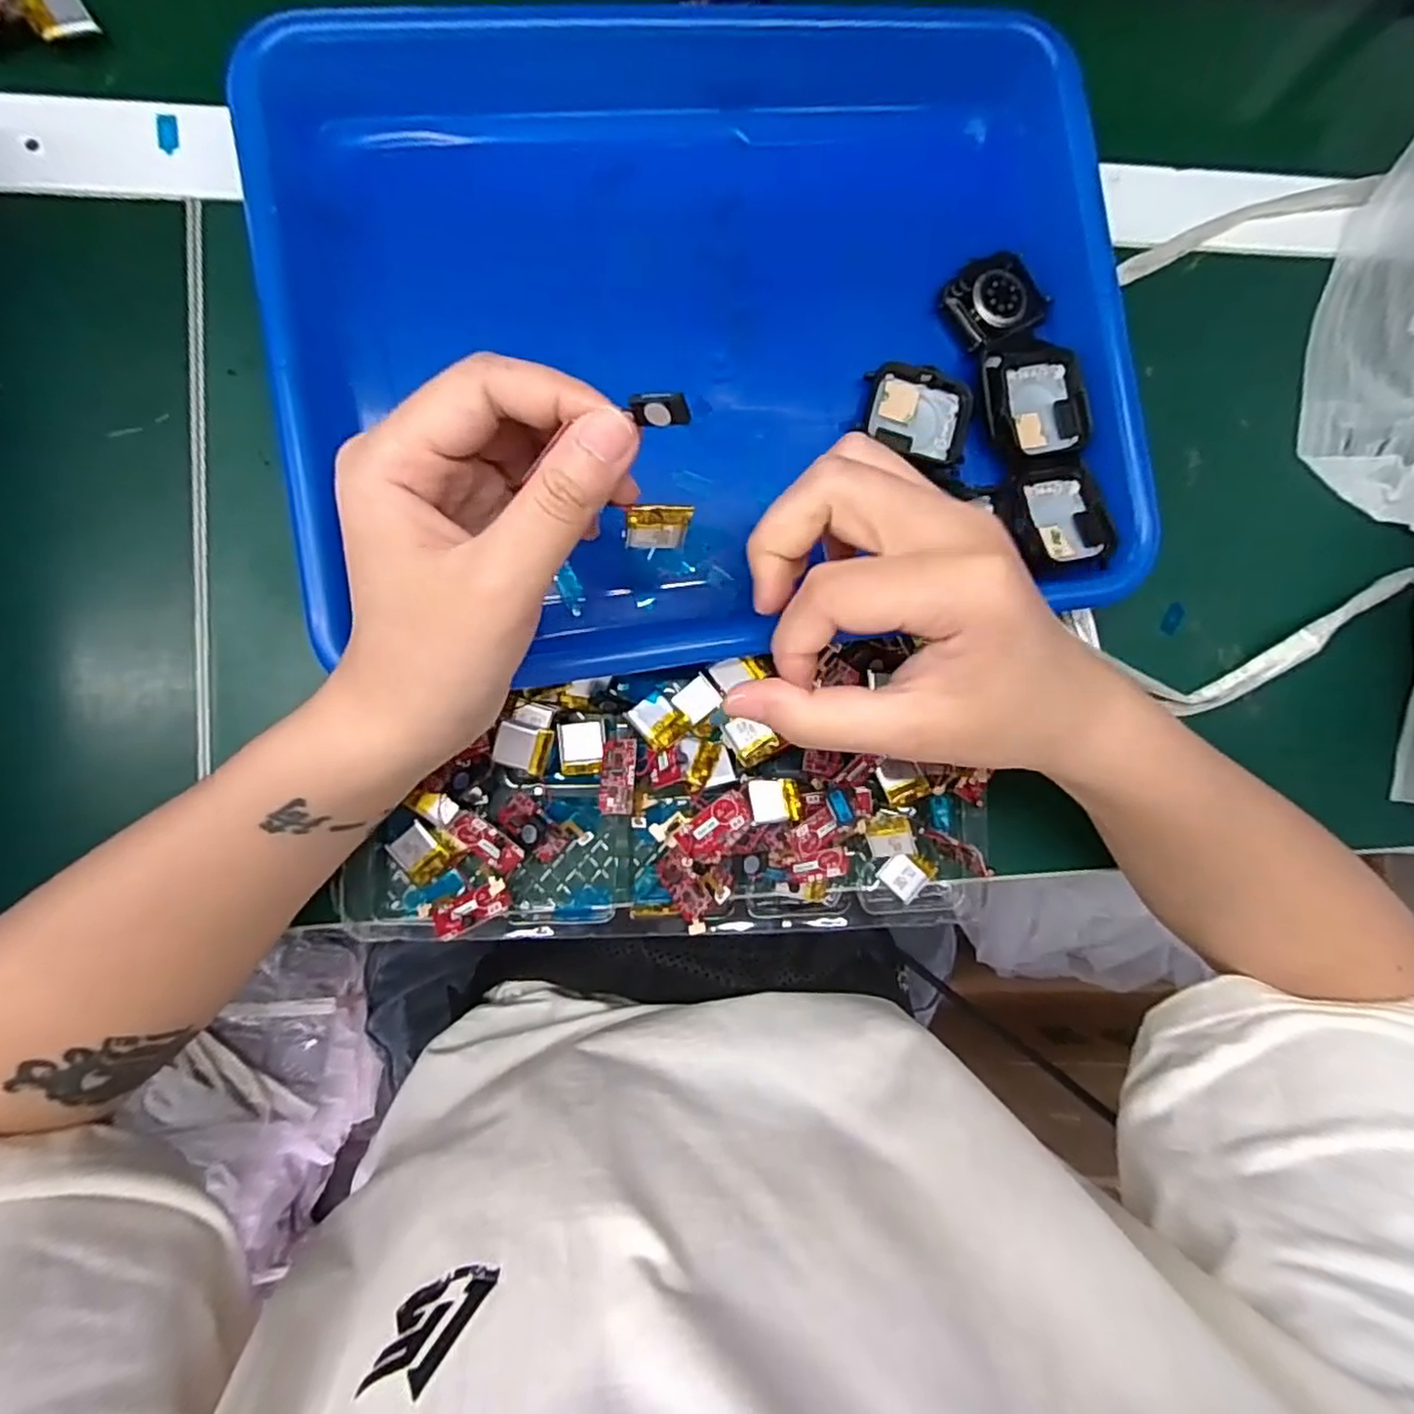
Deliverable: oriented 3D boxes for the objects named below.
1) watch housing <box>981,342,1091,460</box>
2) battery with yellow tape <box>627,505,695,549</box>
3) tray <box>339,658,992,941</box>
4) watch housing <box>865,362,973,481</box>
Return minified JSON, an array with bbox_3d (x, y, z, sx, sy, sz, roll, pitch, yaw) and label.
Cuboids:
[{"bbox_3d":[0.137,-0.129,0.285,0.041,0.010,0.048,-12,88,-7],"label":"watch housing"},{"bbox_3d":[-0.015,-0.054,0.209,0.019,0.017,0.004,-3,63,-9],"label":"battery with yellow tape"},{"bbox_3d":[-0.008,0.039,0.279,0.252,0.035,0.106,0,87,-7],"label":"tray"},{"bbox_3d":[0.088,-0.120,0.285,0.043,0.010,0.039,9,86,-6],"label":"watch housing"}]

